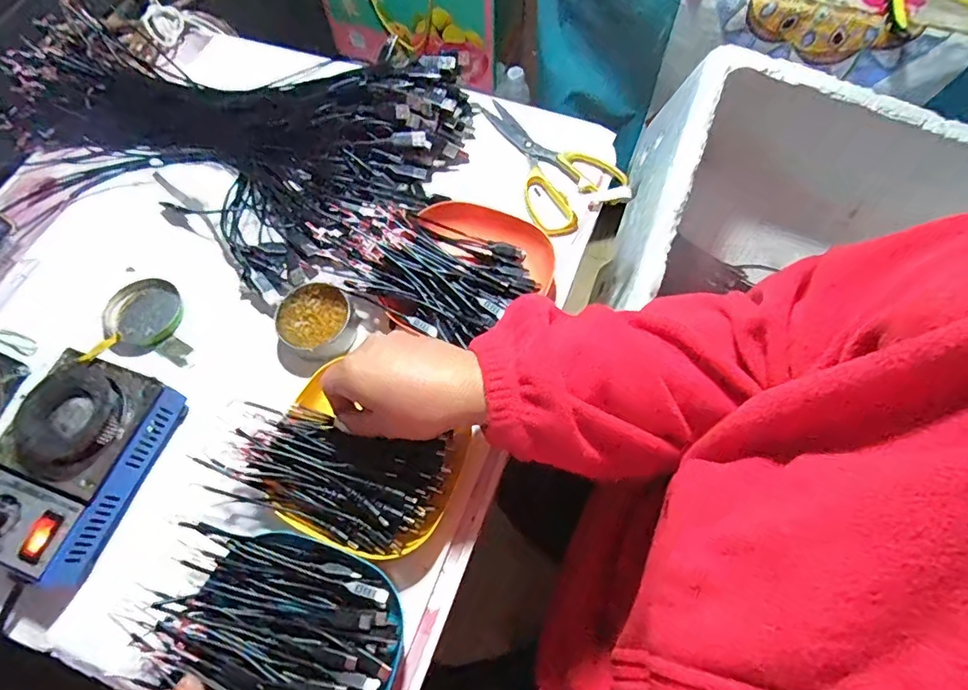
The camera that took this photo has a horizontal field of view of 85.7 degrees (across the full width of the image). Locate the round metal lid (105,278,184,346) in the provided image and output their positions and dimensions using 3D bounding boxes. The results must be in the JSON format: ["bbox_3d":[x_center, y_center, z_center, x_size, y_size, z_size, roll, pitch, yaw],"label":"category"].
[{"bbox_3d":[-0.309,-0.032,0.478,0.064,0.012,0.062,0,66,1],"label":"round metal lid"}]

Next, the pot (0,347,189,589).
[{"bbox_3d":[-0.308,0.087,0.393,0.100,0.063,0.148,19,68,9],"label":"pot"}]

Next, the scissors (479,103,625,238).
[{"bbox_3d":[0.049,-0.184,0.527,0.095,0.018,0.168,-40,72,-15],"label":"scissors"}]

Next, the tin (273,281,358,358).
[{"bbox_3d":[-0.142,-0.021,0.448,0.062,0.023,0.062,0,66,1],"label":"tin"}]

